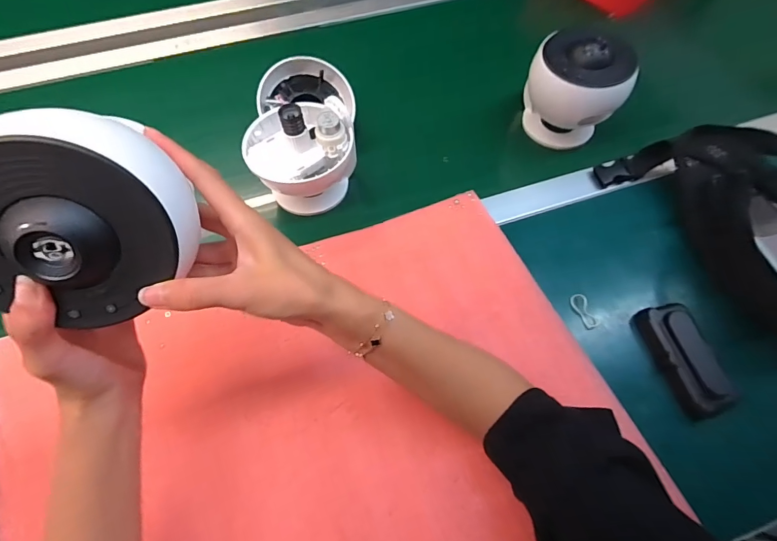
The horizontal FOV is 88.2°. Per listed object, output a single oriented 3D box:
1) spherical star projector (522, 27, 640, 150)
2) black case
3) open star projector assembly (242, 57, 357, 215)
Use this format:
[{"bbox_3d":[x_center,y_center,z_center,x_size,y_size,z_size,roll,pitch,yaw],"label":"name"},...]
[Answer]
[{"bbox_3d":[0.231,-0.219,0.510,0.098,0.124,0.092,-11,64,-6],"label":"spherical star projector"},{"bbox_3d":[0.287,0.085,0.392,0.040,0.036,0.104,-14,65,-7],"label":"black case"},{"bbox_3d":[-0.102,-0.177,0.476,0.114,0.101,0.199,-2,64,-1],"label":"open star projector assembly"}]

